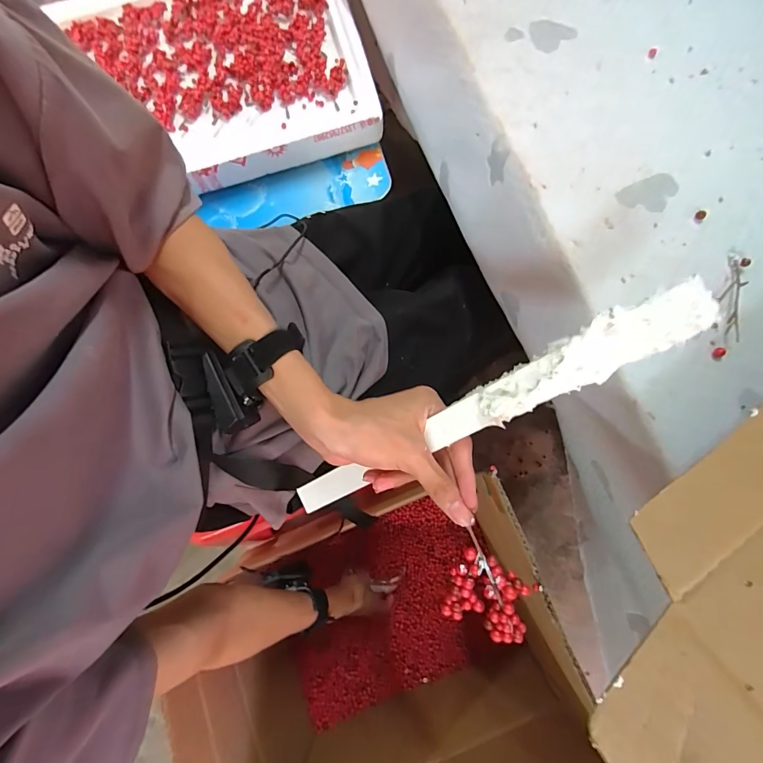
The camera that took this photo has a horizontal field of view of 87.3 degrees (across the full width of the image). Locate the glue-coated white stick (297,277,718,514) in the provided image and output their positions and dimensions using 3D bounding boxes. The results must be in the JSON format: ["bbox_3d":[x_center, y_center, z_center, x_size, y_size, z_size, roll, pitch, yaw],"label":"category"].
[{"bbox_3d":[0.056,0.029,0.288,0.318,0.016,0.033,-32,78,25],"label":"glue-coated white stick"}]

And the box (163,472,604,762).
[{"bbox_3d":[0.000,0.384,0.570,0.386,0.377,0.286,-25,77,-1],"label":"box"}]

